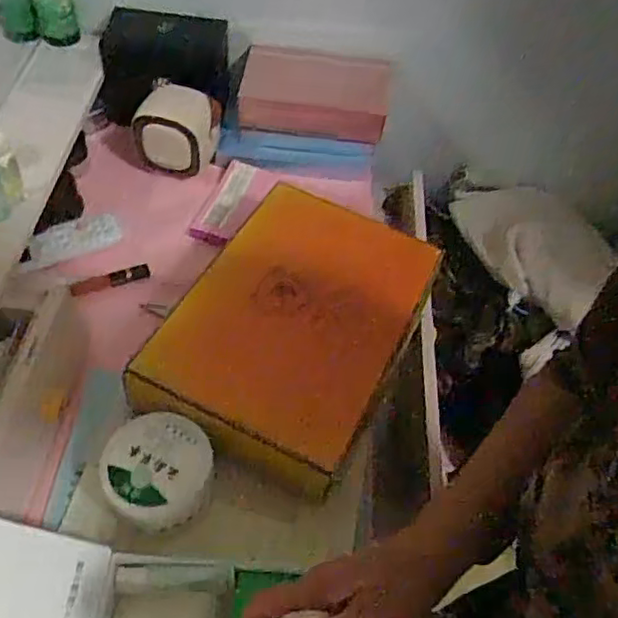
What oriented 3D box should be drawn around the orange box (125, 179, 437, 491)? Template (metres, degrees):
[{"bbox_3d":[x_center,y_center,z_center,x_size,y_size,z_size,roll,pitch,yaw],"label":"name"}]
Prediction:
[{"bbox_3d":[-0.011,0.010,0.633,0.206,0.057,0.307,23,57,18],"label":"orange box"}]

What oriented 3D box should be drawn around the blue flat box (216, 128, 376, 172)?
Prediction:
[{"bbox_3d":[-0.018,-0.214,0.855,0.204,0.047,0.038,2,52,-13],"label":"blue flat box"}]

